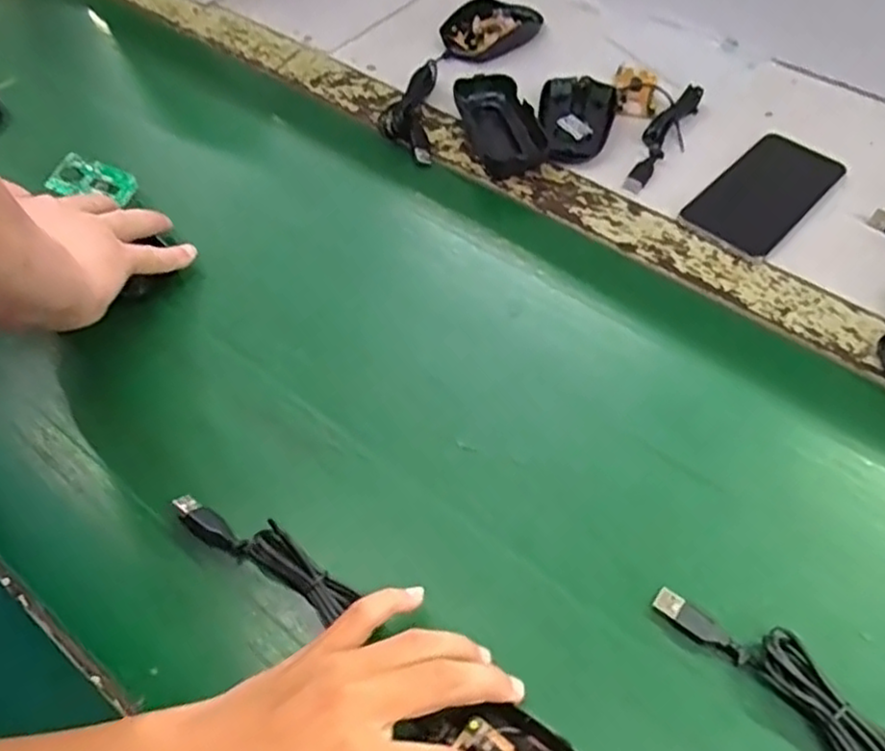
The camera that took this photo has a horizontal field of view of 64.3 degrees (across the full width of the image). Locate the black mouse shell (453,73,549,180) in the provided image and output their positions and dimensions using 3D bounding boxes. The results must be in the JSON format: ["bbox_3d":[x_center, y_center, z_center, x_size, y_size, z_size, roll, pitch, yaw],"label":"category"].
[{"bbox_3d":[0.047,-0.199,0.563,0.058,0.026,0.108,-6,51,-11],"label":"black mouse shell"}]

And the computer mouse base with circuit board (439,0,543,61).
[{"bbox_3d":[0.039,-0.323,0.654,0.101,0.018,0.059,-32,60,-28],"label":"computer mouse base with circuit board"}]

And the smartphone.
[{"bbox_3d":[0.241,-0.137,0.527,0.067,0.004,0.135,38,57,24],"label":"smartphone"}]

